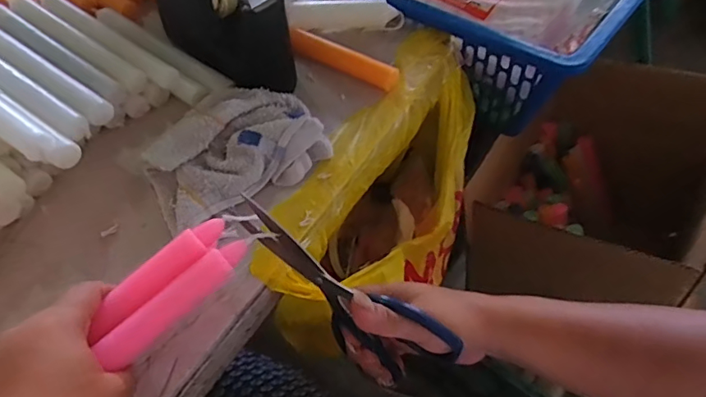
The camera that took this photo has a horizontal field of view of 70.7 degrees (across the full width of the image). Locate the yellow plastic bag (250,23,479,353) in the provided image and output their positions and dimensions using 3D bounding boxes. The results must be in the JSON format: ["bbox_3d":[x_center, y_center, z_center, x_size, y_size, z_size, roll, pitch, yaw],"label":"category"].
[{"bbox_3d":[0.042,0.016,0.543,0.134,0.210,0.328,29,59,17],"label":"yellow plastic bag"}]

